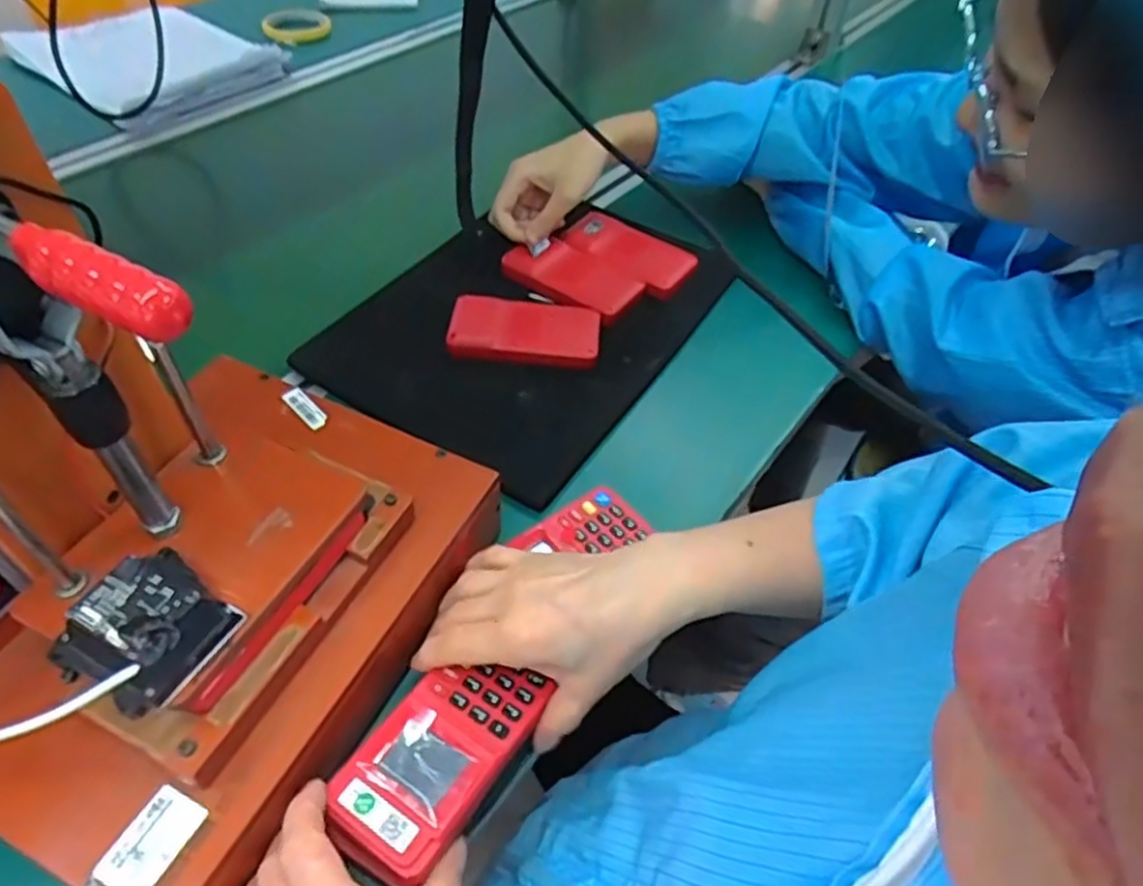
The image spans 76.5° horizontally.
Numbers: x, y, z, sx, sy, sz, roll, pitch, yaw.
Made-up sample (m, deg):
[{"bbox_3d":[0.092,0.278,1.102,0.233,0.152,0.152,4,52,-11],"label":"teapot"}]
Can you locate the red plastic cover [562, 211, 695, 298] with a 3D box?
[{"bbox_3d":[0.052,-0.183,0.685,0.122,0.009,0.064,34,58,18],"label":"red plastic cover"}]

